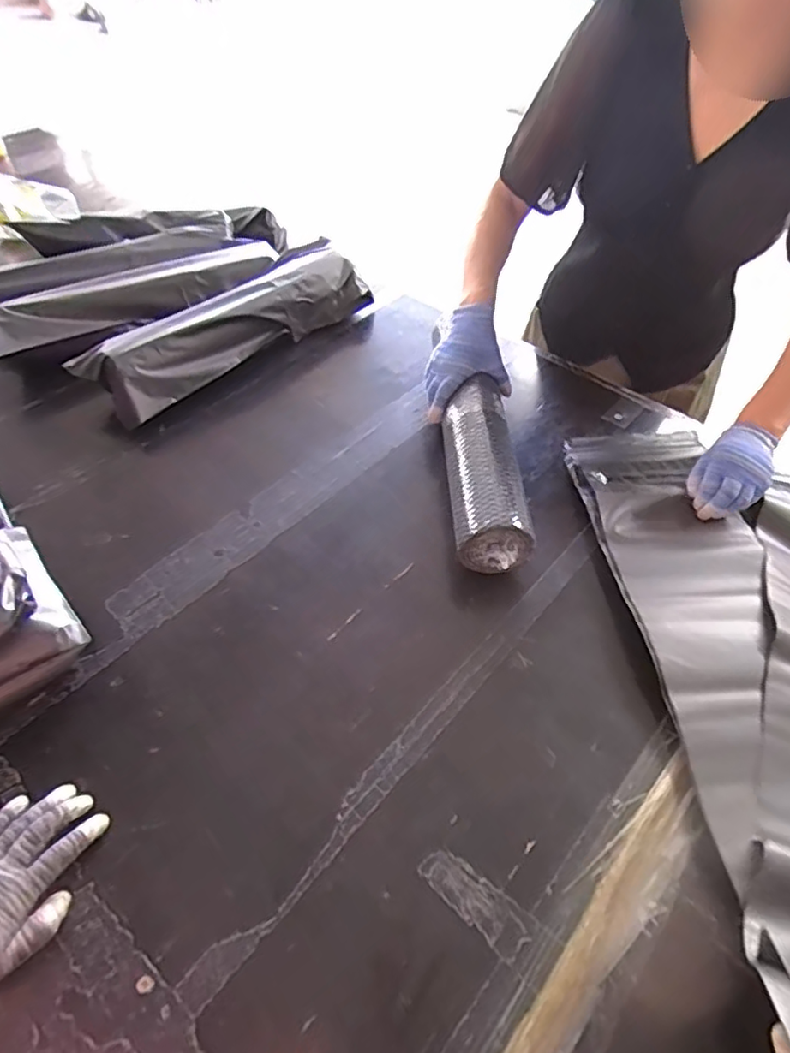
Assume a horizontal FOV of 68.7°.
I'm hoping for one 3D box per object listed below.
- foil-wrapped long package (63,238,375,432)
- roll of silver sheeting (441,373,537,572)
[{"bbox_3d":[-0.277,-0.353,1.001,0.151,0.083,0.517,37,60,26],"label":"foil-wrapped long package"},{"bbox_3d":[0.116,-0.066,0.793,0.092,0.092,0.288,-2,51,-2],"label":"roll of silver sheeting"}]

